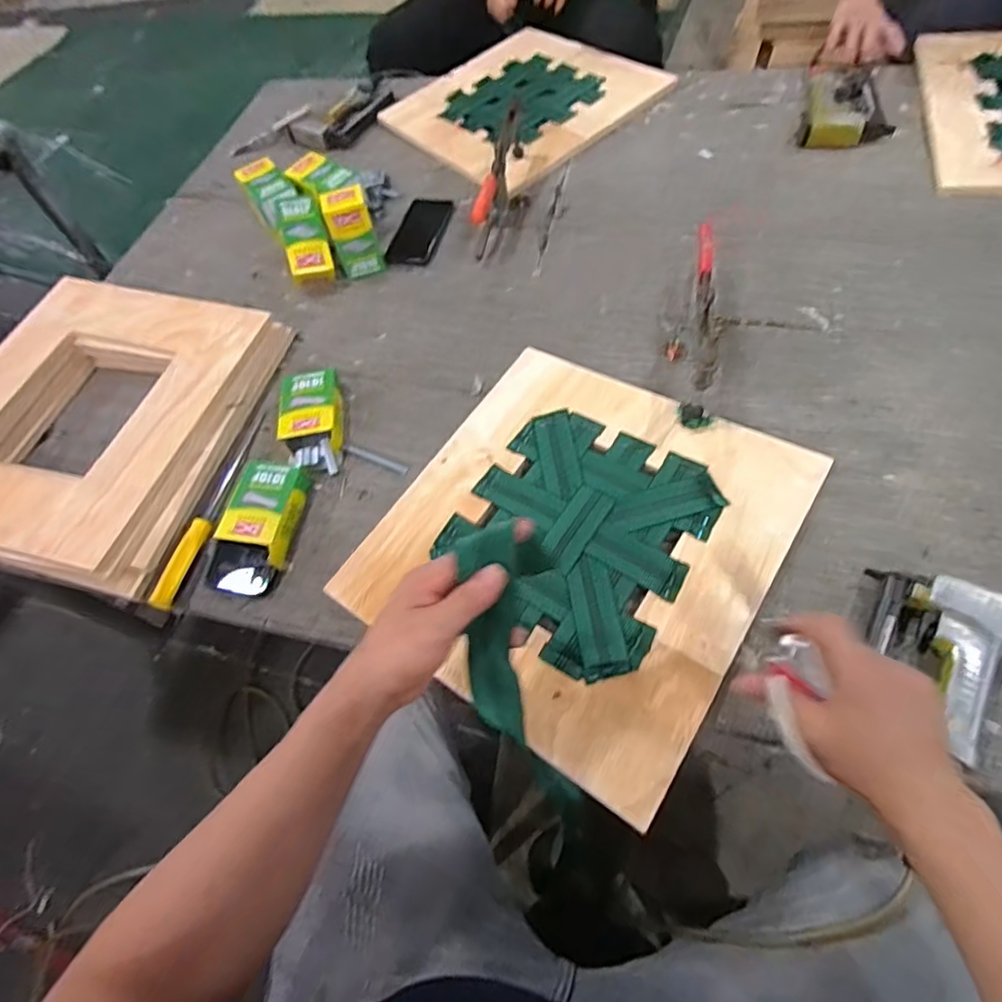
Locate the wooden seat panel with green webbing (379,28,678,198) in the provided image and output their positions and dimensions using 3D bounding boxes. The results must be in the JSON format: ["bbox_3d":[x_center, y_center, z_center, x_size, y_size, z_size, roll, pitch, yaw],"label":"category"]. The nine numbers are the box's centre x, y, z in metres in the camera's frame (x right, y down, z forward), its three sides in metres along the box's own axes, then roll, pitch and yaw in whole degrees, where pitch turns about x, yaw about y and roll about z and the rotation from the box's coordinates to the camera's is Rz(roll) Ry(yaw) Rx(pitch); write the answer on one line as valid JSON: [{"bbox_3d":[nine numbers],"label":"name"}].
[{"bbox_3d":[0.052,-0.792,1.173,0.466,0.025,0.398,-42,62,-14],"label":"wooden seat panel with green webbing"}]

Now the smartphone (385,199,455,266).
[{"bbox_3d":[-0.135,-0.455,1.012,0.081,0.011,0.168,7,62,14],"label":"smartphone"}]

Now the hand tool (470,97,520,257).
[{"bbox_3d":[-0.005,-0.518,0.963,0.022,0.105,0.241,9,62,15],"label":"hand tool"}]

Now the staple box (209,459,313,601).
[{"bbox_3d":[-0.295,0.029,0.725,0.088,0.033,0.169,2,61,12],"label":"staple box"}]

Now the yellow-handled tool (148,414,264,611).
[{"bbox_3d":[-0.366,0.002,0.752,0.032,0.024,0.277,5,61,13],"label":"yellow-handled tool"}]

